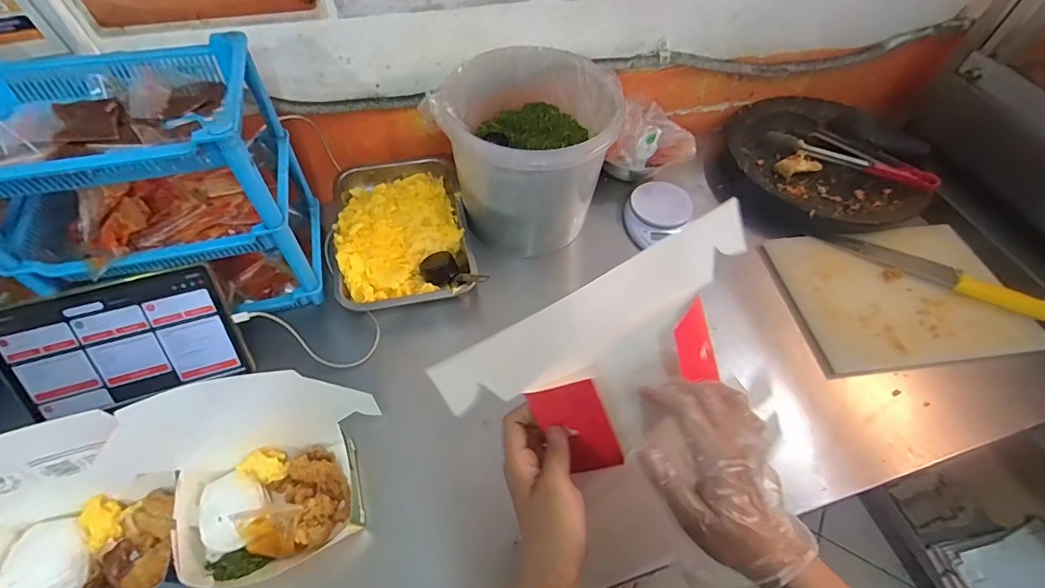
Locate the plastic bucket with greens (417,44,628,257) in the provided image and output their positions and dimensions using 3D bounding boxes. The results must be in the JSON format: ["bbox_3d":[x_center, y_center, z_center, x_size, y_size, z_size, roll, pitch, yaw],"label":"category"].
[{"bbox_3d":[0.015,-0.222,0.776,0.226,0.260,0.233,1,55,-1],"label":"plastic bucket with greens"}]

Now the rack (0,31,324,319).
[{"bbox_3d":[-0.454,-0.118,0.613,0.298,0.312,0.209,-11,56,-9],"label":"rack"}]

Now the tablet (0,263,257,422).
[{"bbox_3d":[-0.503,0.064,0.599,0.254,0.158,0.012,-16,24,-12],"label":"tablet"}]

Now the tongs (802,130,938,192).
[{"bbox_3d":[0.628,-0.242,0.857,0.225,0.032,0.062,33,60,20],"label":"tongs"}]

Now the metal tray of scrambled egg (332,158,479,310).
[{"bbox_3d":[-0.198,-0.112,0.775,0.208,0.044,0.297,-11,56,-9],"label":"metal tray of scrambled egg"}]

